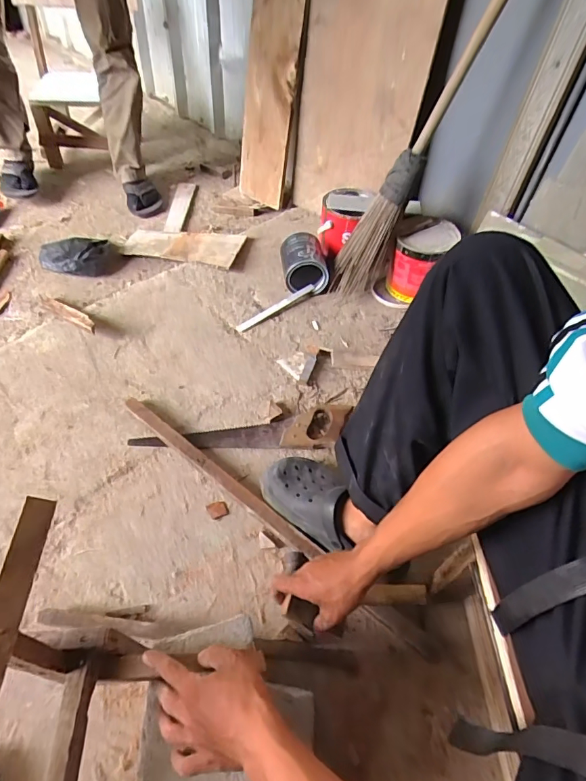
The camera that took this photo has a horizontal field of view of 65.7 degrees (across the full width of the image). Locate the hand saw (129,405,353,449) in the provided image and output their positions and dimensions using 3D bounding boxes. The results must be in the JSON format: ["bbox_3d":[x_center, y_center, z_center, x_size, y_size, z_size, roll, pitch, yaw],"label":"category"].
[{"bbox_3d":[-0.096,0.078,0.894,0.421,0.025,0.093,-2,51,-4],"label":"hand saw"}]

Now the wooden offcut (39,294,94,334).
[{"bbox_3d":[-0.537,-0.186,1.079,0.262,0.019,0.037,26,53,34],"label":"wooden offcut"}]

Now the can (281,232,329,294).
[{"bbox_3d":[0.028,-0.325,1.176,0.118,0.110,0.123,-3,52,-6],"label":"can"}]

